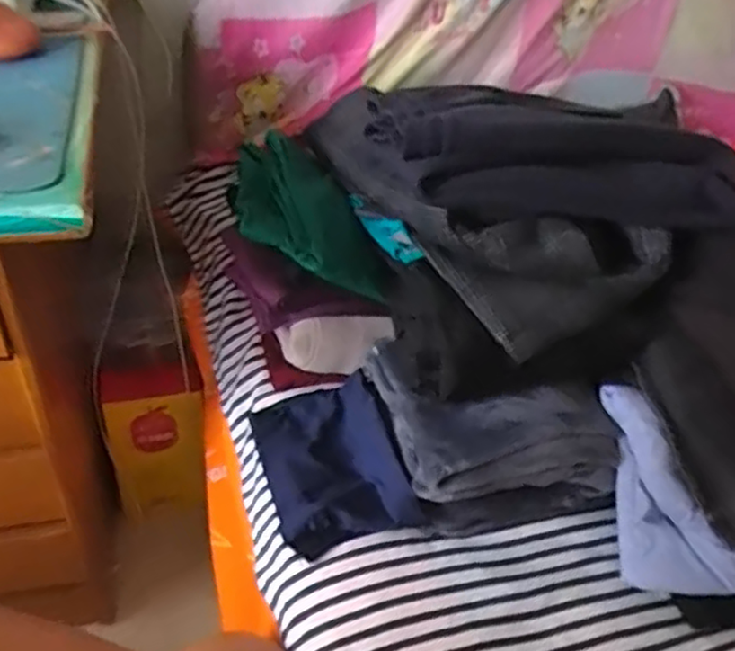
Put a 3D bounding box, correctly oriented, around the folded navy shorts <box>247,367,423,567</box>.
[{"bbox_3d":[-0.041,0.142,0.750,0.140,0.056,0.196,-10,43,-19],"label":"folded navy shorts"}]

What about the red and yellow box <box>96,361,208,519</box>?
[{"bbox_3d":[-0.332,0.179,1.086,0.147,0.256,0.098,-11,44,-20],"label":"red and yellow box"}]

